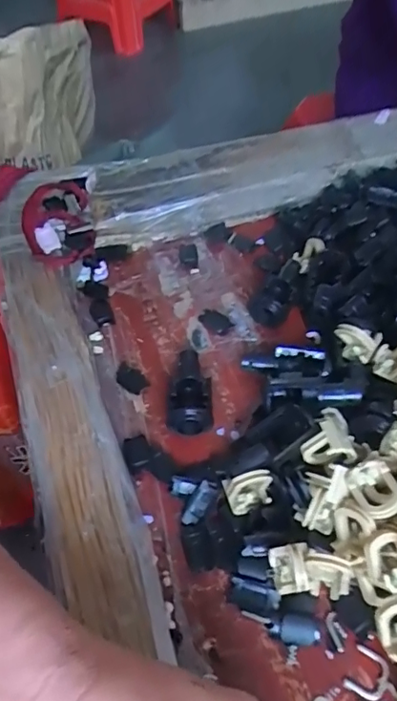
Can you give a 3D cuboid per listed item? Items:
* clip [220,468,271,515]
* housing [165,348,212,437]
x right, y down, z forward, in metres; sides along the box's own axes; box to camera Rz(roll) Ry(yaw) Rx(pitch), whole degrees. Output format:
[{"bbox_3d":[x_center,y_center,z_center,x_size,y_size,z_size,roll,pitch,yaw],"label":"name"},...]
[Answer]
[{"bbox_3d":[0.026,0.071,0.275,0.023,0.018,0.017,-7,52,-4],"label":"clip"},{"bbox_3d":[-0.005,0.023,0.316,0.025,0.024,0.050,0,52,1],"label":"housing"}]

